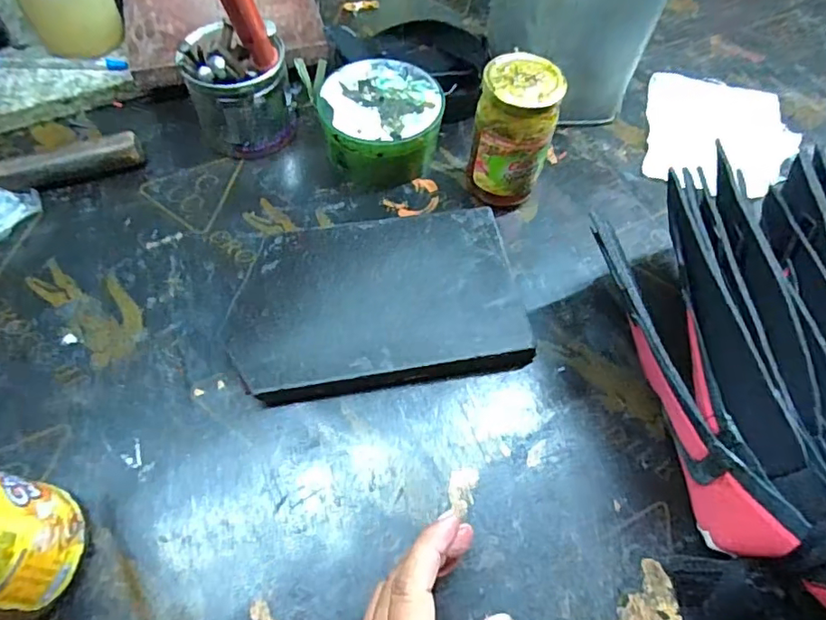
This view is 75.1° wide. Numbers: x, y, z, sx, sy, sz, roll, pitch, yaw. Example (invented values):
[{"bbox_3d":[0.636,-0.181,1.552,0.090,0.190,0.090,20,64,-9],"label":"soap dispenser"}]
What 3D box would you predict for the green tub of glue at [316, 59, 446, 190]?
[{"bbox_3d":[-0.027,-0.161,0.471,0.100,0.057,0.097,1,60,-2],"label":"green tub of glue"}]

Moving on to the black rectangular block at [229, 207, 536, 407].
[{"bbox_3d":[-0.026,-0.006,0.402,0.203,0.025,0.133,-8,61,-7],"label":"black rectangular block"}]

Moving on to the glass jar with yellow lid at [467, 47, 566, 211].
[{"bbox_3d":[0.080,-0.136,0.431,0.059,0.114,0.056,1,60,-2],"label":"glass jar with yellow lid"}]

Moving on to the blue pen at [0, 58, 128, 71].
[{"bbox_3d":[-0.338,-0.231,0.502,0.140,0.005,0.015,2,60,-2],"label":"blue pen"}]

